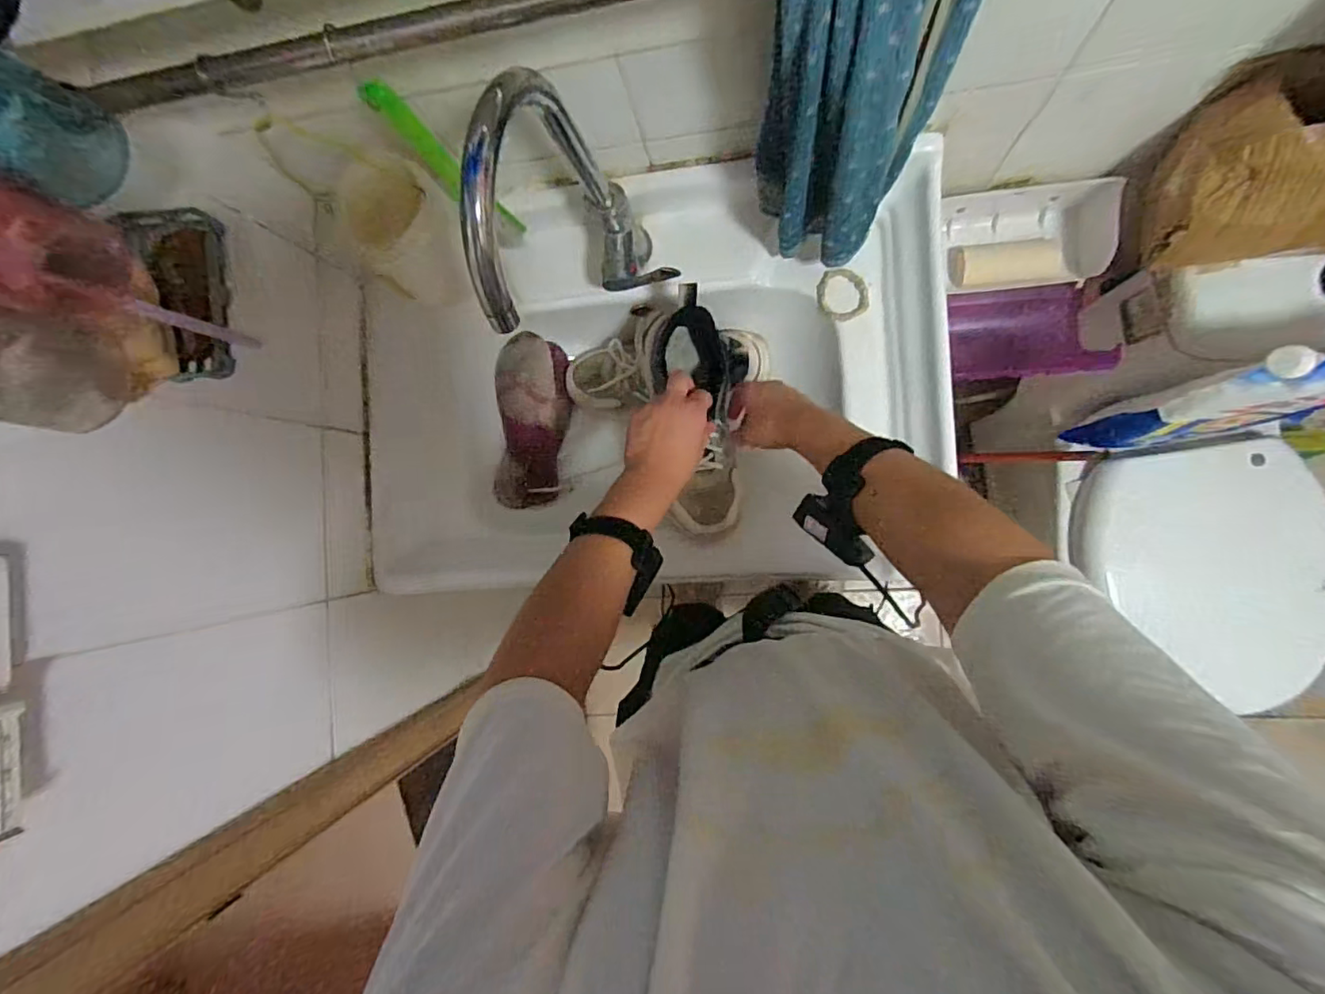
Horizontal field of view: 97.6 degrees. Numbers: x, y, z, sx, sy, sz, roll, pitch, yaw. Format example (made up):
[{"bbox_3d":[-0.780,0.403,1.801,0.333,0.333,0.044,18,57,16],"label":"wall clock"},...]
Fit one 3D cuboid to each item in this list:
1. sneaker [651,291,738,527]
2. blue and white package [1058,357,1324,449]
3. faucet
[{"bbox_3d":[0.036,-0.090,0.665,0.090,0.088,0.264,-6,94,10],"label":"sneaker"},{"bbox_3d":[0.772,-0.104,0.716,0.306,0.478,0.086,6,90,10],"label":"blue and white package"},{"bbox_3d":[-0.062,-0.220,0.518,0.081,0.325,0.195,8,90,10],"label":"faucet"}]

